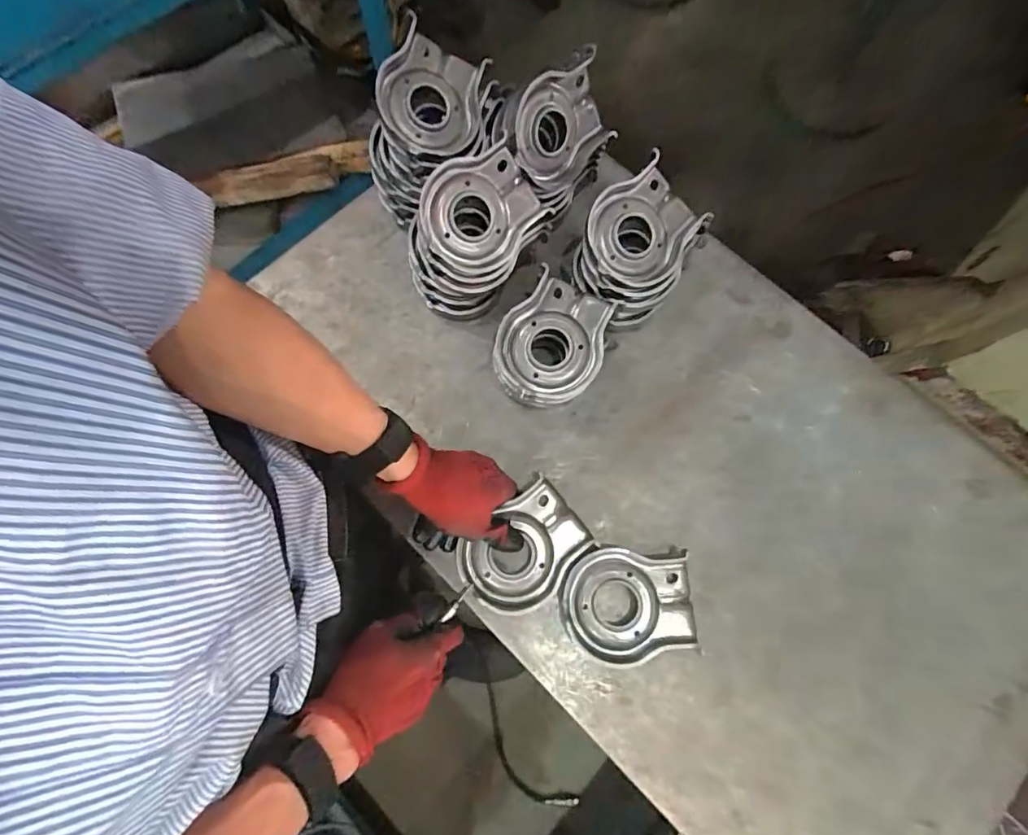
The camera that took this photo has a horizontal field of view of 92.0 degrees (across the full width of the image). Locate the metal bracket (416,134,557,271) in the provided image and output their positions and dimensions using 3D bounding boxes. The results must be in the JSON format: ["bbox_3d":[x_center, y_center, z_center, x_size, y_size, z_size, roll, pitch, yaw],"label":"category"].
[{"bbox_3d":[-0.033,-0.209,0.506,0.131,0.038,0.104,-32,113,-12],"label":"metal bracket"}]

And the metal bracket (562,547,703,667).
[{"bbox_3d":[0.110,0.178,0.475,0.124,0.029,0.100,1,72,-1],"label":"metal bracket"}]

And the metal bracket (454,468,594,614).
[{"bbox_3d":[0.009,0.130,0.481,0.123,0.023,0.088,-38,77,-12],"label":"metal bracket"}]

